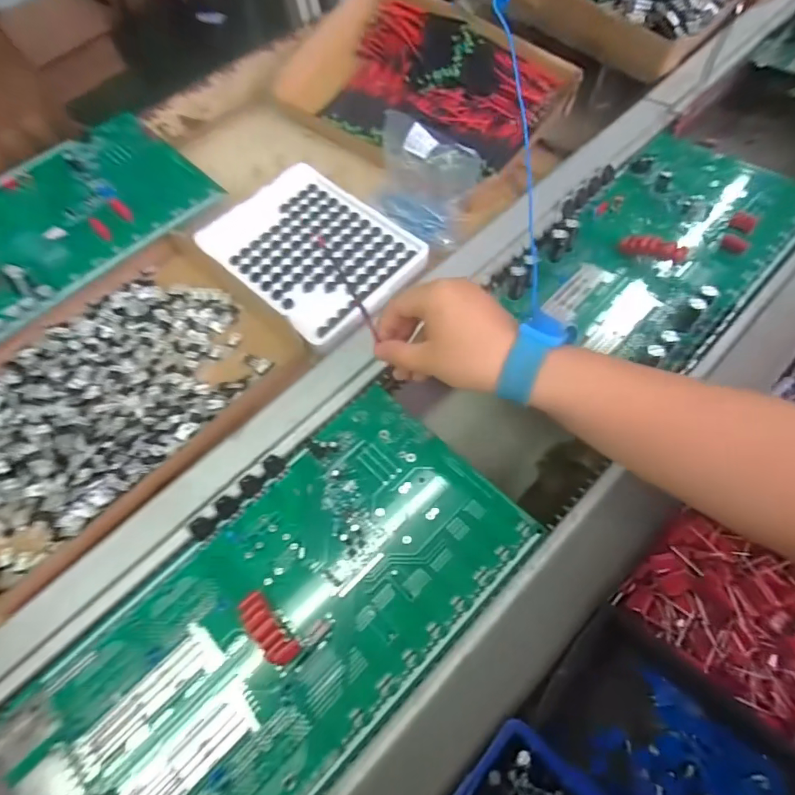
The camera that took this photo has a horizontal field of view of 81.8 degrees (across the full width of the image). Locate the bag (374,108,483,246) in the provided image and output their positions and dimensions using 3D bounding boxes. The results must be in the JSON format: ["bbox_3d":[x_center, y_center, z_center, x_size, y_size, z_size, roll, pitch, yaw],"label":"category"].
[{"bbox_3d":[0.027,-0.218,0.457,0.104,0.092,0.100,-2,60,8],"label":"bag"}]

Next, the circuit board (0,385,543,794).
[{"bbox_3d":[-0.087,0.156,0.322,0.351,0.020,0.182,-42,68,-16],"label":"circuit board"}]

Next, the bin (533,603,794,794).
[{"bbox_3d":[0.163,0.206,0.277,0.143,0.052,0.101,41,74,19],"label":"bin"}]

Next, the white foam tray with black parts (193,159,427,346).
[{"bbox_3d":[-0.088,-0.154,0.475,0.206,0.018,0.154,40,72,20],"label":"white foam tray with black parts"}]

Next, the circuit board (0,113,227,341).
[{"bbox_3d":[-0.376,-0.164,0.464,0.183,0.064,0.350,38,71,19],"label":"circuit board"}]

